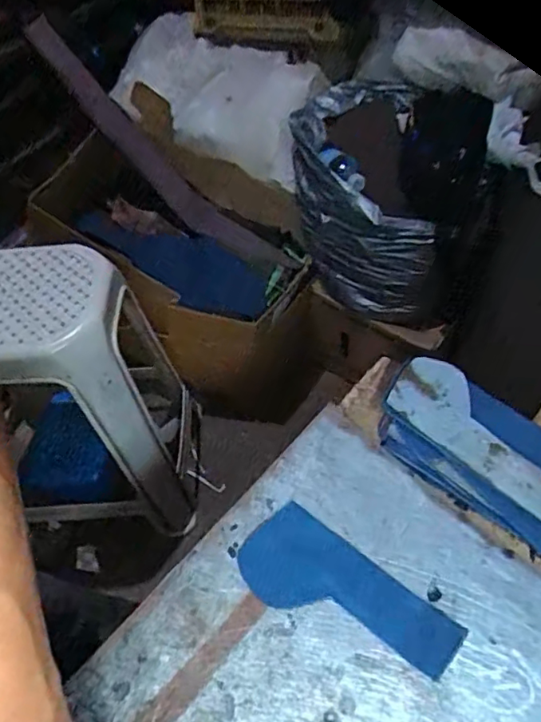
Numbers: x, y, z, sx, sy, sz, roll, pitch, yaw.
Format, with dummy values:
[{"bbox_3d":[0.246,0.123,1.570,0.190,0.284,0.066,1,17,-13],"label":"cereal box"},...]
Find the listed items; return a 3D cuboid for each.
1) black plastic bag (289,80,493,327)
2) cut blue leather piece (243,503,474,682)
[{"bbox_3d":[0.257,-0.378,1.284,0.415,0.402,0.392,14,56,13],"label":"black plastic bag"},{"bbox_3d":[0.046,0.147,0.355,0.137,0.012,0.061,31,59,21],"label":"cut blue leather piece"}]

